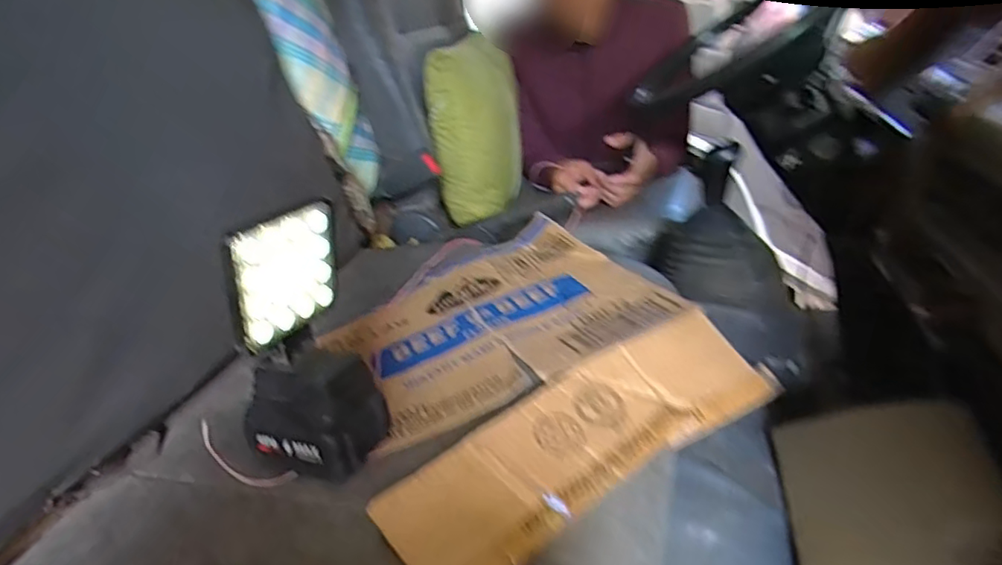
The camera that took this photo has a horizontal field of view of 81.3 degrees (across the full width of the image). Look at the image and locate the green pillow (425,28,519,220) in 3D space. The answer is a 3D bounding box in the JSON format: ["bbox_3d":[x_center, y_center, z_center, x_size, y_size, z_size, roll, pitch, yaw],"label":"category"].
[{"bbox_3d":[-0.043,-0.287,1.088,0.095,0.291,0.251,6,31,19],"label":"green pillow"}]

